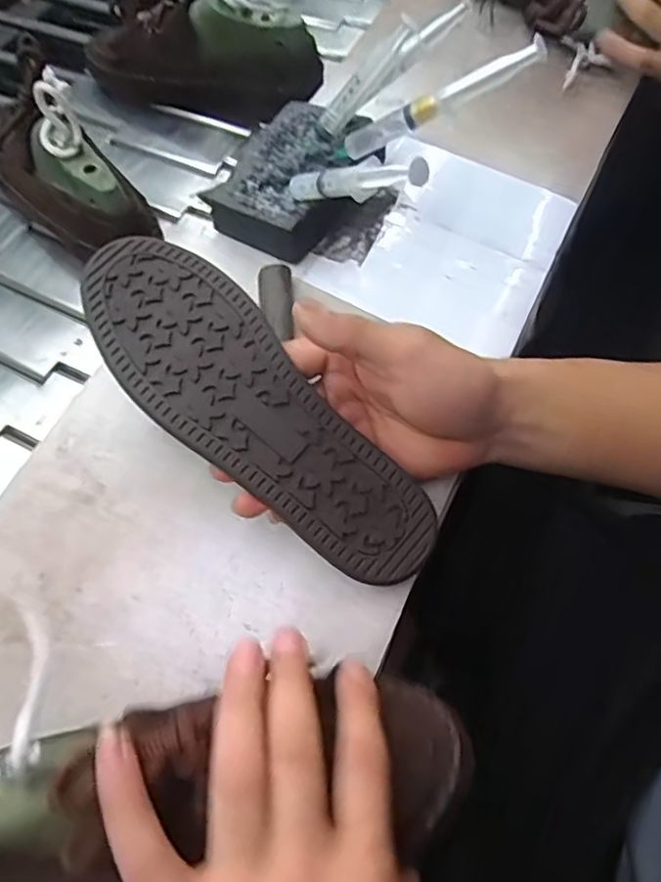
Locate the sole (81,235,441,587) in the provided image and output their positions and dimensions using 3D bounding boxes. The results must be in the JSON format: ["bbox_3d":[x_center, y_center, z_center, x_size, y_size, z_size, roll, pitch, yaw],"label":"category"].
[{"bbox_3d":[-0.043,-0.018,0.331,0.241,0.021,0.079,44,72,3],"label":"sole"}]

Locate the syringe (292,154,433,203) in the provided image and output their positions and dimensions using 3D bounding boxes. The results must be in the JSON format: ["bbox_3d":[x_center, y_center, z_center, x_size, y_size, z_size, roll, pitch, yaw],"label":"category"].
[{"bbox_3d":[0.012,-0.163,0.383,0.015,0.017,0.130,-46,38,-19],"label":"syringe"}]

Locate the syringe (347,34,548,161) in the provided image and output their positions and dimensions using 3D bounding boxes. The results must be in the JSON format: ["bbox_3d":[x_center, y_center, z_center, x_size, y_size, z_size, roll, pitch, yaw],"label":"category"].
[{"bbox_3d":[0.069,-0.218,0.395,0.142,0.018,0.011,-7,55,41],"label":"syringe"}]

